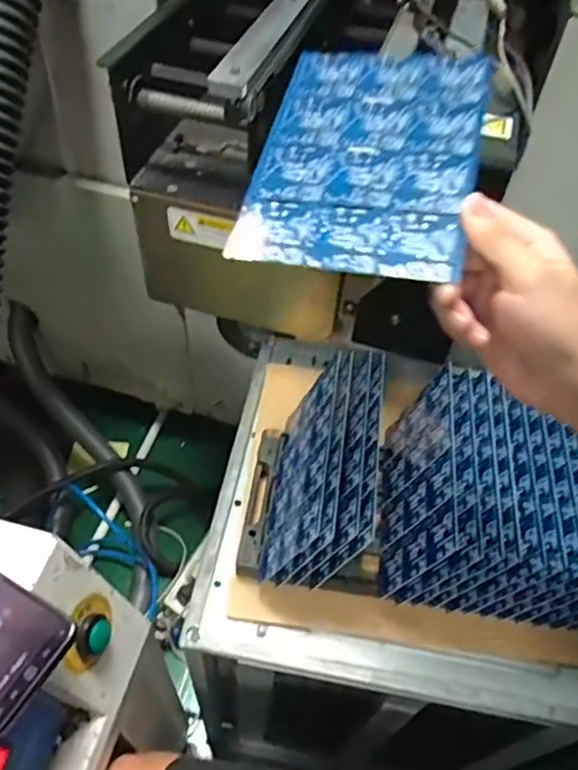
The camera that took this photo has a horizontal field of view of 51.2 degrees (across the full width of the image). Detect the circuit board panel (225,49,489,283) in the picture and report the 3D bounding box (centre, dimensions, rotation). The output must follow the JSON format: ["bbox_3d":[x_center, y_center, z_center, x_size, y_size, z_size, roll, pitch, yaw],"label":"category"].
[{"bbox_3d":[0.050,-0.149,0.382,0.133,0.005,0.193,10,63,15],"label":"circuit board panel"}]

